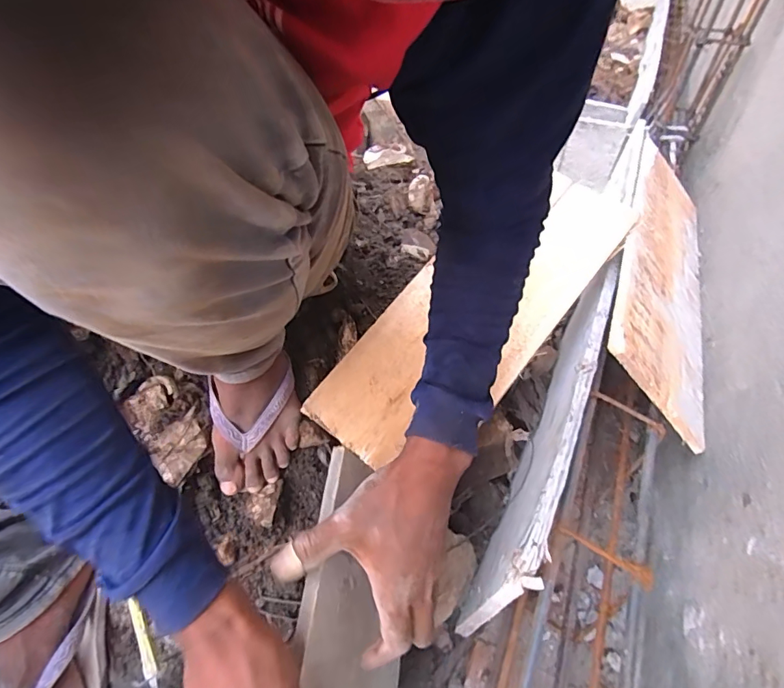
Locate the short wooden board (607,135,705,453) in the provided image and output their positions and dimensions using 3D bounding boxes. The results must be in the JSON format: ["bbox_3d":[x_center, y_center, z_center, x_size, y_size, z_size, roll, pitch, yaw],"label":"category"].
[{"bbox_3d":[0.397,-0.122,0.652,0.165,0.014,0.569,45,49,-13],"label":"short wooden board"}]

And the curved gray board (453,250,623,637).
[{"bbox_3d":[0.191,0.108,0.559,0.043,0.215,0.438,20,50,17],"label":"curved gray board"}]

